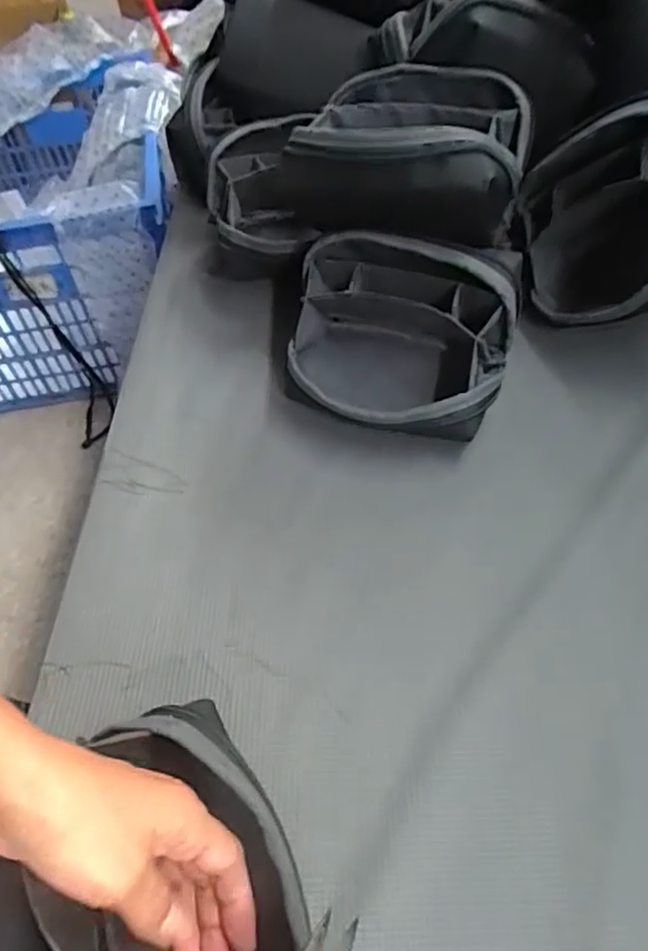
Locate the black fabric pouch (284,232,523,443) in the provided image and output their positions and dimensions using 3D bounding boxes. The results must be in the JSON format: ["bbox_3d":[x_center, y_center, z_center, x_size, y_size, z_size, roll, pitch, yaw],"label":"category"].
[{"bbox_3d":[0.054,-0.098,0.482,0.165,0.116,0.114,10,54,12],"label":"black fabric pouch"}]

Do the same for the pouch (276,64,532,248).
[{"bbox_3d":[0.066,-0.249,0.480,0.167,0.073,0.145,21,57,19],"label":"pouch"}]

